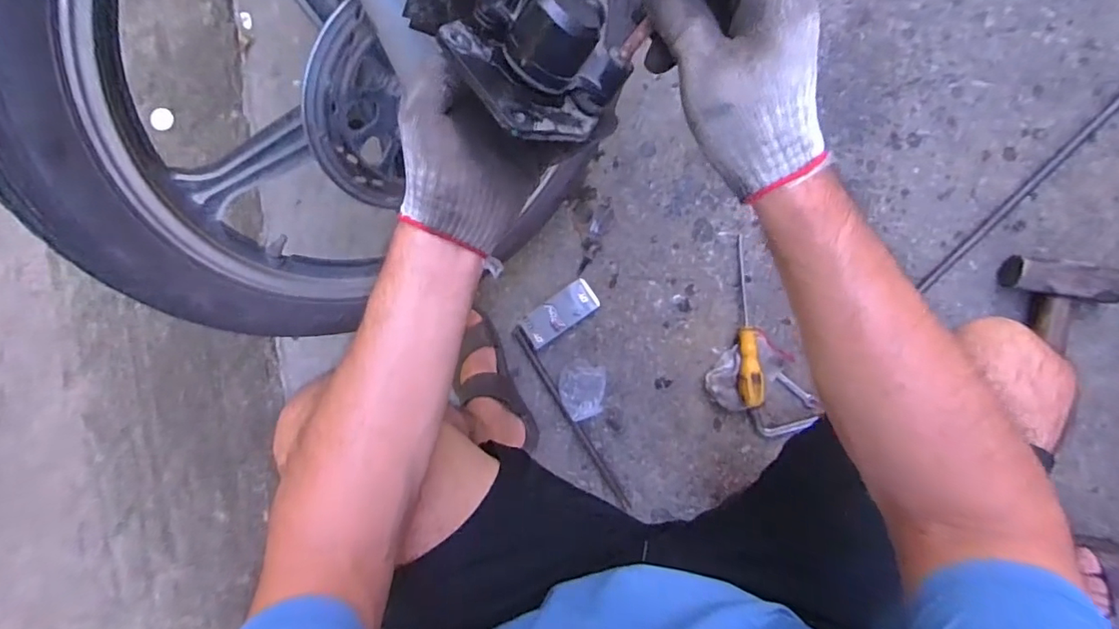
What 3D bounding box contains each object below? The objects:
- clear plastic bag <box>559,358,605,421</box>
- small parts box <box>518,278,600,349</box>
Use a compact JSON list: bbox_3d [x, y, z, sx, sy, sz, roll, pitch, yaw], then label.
[{"bbox_3d":[0.036,0.123,0.832,0.070,0.030,0.089,5,93,7],"label":"clear plastic bag"},{"bbox_3d":[0.001,-0.001,0.839,0.128,0.028,0.057,-35,88,7],"label":"small parts box"}]

